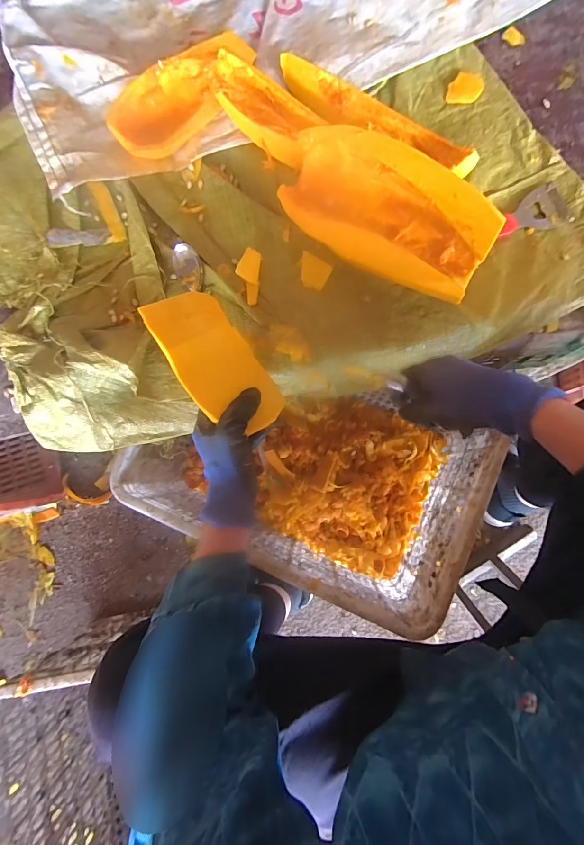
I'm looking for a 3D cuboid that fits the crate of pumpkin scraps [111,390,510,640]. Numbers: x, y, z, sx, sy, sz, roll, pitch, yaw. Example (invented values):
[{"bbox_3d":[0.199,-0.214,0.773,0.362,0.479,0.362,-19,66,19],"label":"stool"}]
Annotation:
[{"bbox_3d":[0.055,0.082,0.669,0.467,0.238,0.336,23,84,7],"label":"crate of pumpkin scraps"}]

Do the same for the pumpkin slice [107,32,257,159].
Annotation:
[{"bbox_3d":[-0.151,-0.461,0.527,0.224,0.038,0.096,-36,84,-1],"label":"pumpkin slice"}]

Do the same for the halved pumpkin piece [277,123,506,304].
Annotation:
[{"bbox_3d":[0.112,-0.258,0.460,0.261,0.085,0.101,32,85,8],"label":"halved pumpkin piece"}]

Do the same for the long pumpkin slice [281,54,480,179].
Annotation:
[{"bbox_3d":[0.110,-0.412,0.503,0.295,0.031,0.064,30,85,7],"label":"long pumpkin slice"}]

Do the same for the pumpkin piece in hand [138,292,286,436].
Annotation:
[{"bbox_3d":[-0.086,-0.070,0.410,0.086,0.017,0.181,-34,84,-24],"label":"pumpkin piece in hand"}]

